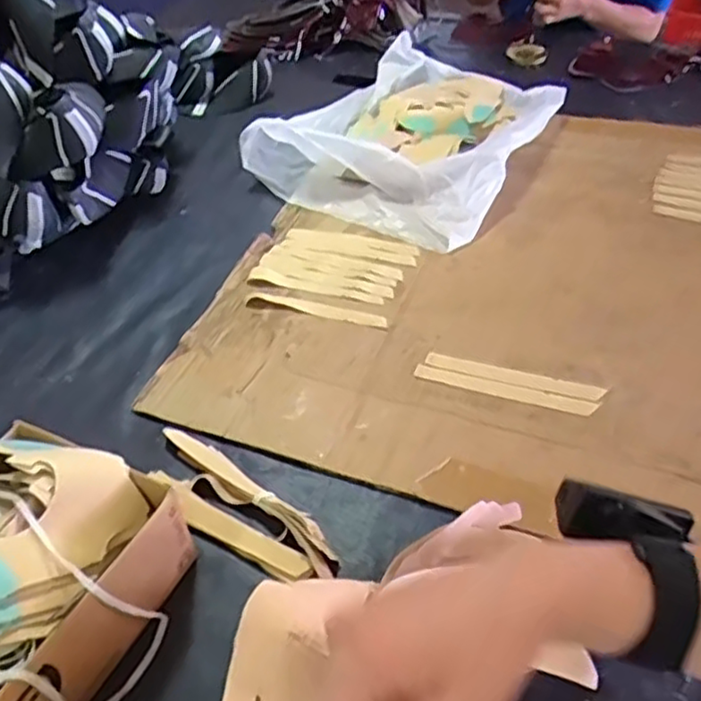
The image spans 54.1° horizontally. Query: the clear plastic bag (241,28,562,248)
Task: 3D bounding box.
[{"bbox_3d":[0.087,-0.330,1.011,0.355,0.081,0.419,20,49,23],"label":"clear plastic bag"}]

